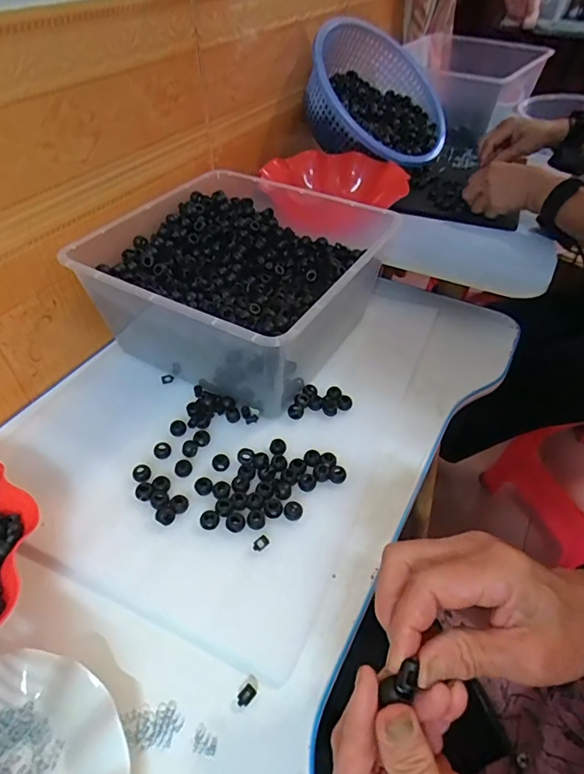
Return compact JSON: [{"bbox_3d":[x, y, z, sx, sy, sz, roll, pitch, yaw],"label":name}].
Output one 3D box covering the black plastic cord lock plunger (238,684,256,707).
[{"bbox_3d":[-0.034,0.229,0.348,0.011,0.005,0.014,35,54,30],"label":"black plastic cord lock plunger"}]

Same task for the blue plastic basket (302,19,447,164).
[{"bbox_3d":[0.147,-0.501,0.836,0.265,0.116,0.279,36,58,-15],"label":"blue plastic basket"}]

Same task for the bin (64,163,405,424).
[{"bbox_3d":[-0.060,-0.142,0.601,0.307,0.134,0.324,22,49,21],"label":"bin"}]

